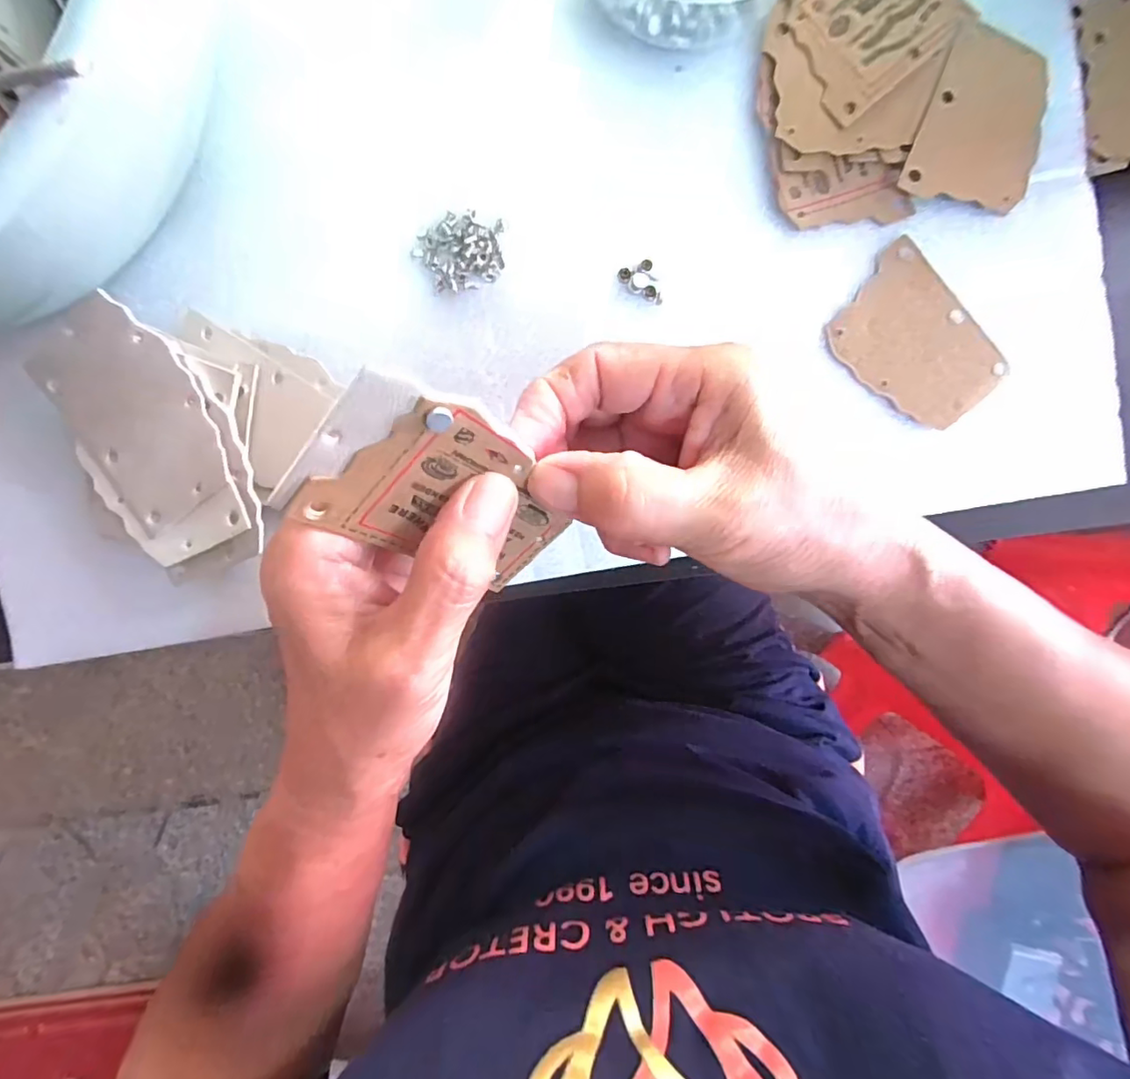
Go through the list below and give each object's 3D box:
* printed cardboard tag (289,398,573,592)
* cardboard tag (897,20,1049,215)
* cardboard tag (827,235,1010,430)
[{"bbox_3d":[-0.032,-0.011,0.166,0.052,0.075,0.004,-41,47,22],"label":"printed cardboard tag"},{"bbox_3d":[0.184,-0.184,0.240,0.055,0.004,0.076,17,91,-8],"label":"cardboard tag"},{"bbox_3d":[0.155,-0.087,0.242,0.054,0.004,0.077,-37,92,1],"label":"cardboard tag"}]

